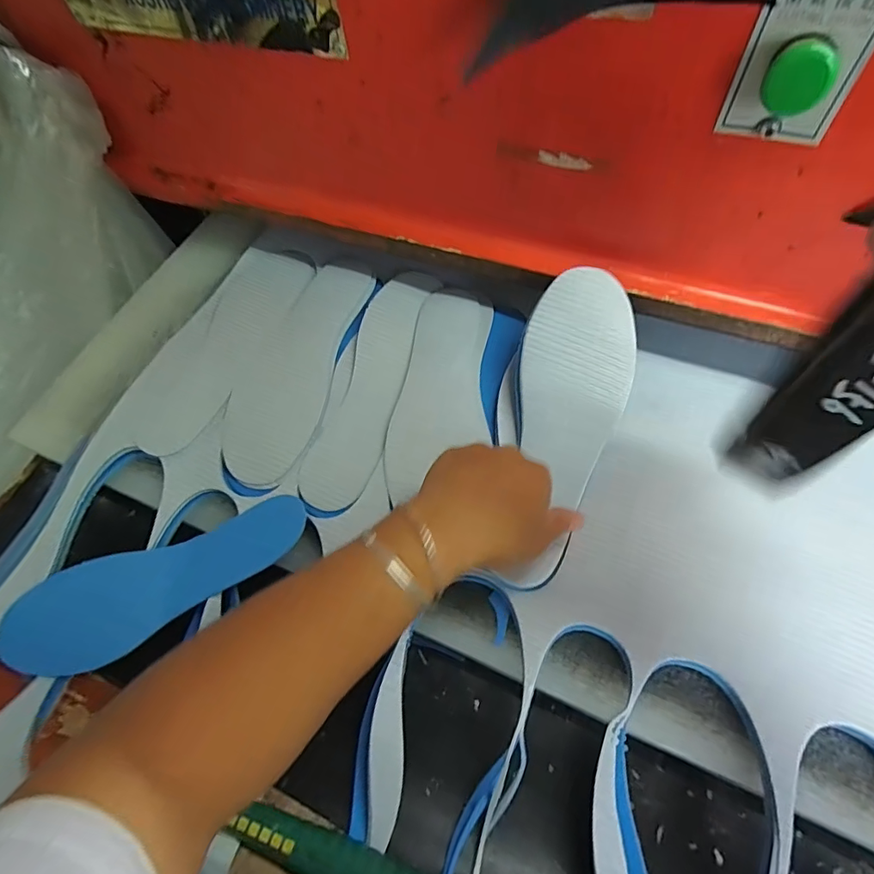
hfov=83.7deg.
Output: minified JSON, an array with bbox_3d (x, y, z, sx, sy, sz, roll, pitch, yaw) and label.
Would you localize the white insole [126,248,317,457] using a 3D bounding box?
[{"bbox_3d":[-0.226,-0.107,0.513,0.092,0.022,0.268,17,67,15],"label":"white insole"}]

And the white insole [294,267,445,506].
[{"bbox_3d":[-0.063,-0.058,0.485,0.066,0.010,0.272,12,66,12],"label":"white insole"}]

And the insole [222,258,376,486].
[{"bbox_3d":[-0.143,-0.081,0.504,0.095,0.010,0.269,10,65,11],"label":"insole"}]

